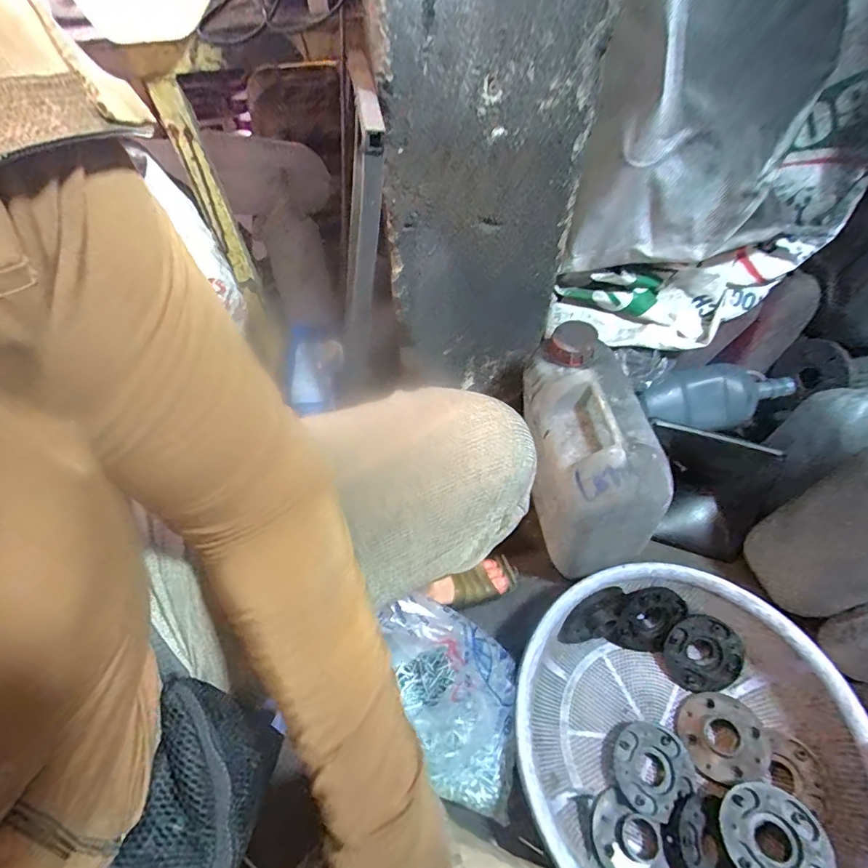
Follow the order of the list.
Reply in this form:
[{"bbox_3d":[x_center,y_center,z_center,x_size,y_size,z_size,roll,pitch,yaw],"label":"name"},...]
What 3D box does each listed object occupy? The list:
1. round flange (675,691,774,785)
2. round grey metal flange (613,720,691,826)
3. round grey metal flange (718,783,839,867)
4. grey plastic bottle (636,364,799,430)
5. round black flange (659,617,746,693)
[{"bbox_3d":[0.359,0.376,0.585,0.093,0.016,0.093,-18,44,18],"label":"round flange"},{"bbox_3d":[0.263,0.406,0.573,0.094,0.024,0.086,0,55,0],"label":"round grey metal flange"},{"bbox_3d":[0.360,0.429,0.494,0.097,0.008,0.095,-13,39,11],"label":"round grey metal flange"},{"bbox_3d":[0.475,-0.066,0.803,0.246,0.082,0.087,4,55,3],"label":"grey plastic bottle"},{"bbox_3d":[0.360,0.296,0.627,0.095,0.015,0.096,-1,87,13],"label":"round black flange"}]

